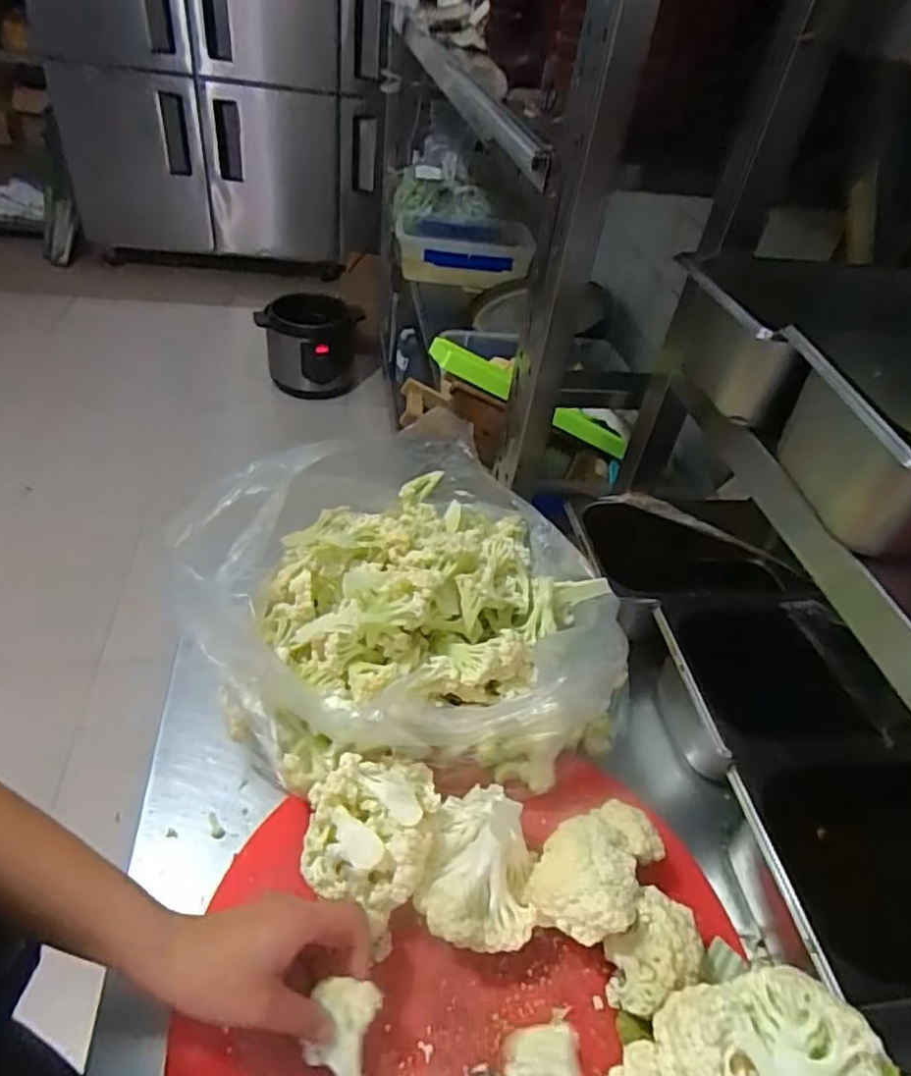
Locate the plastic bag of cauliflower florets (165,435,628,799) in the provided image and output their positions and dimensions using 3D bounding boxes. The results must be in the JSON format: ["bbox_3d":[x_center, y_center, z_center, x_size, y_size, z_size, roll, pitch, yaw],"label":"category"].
[{"bbox_3d":[-0.047,0.057,0.600,0.340,0.200,0.385,-25,52,-32],"label":"plastic bag of cauliflower florets"}]

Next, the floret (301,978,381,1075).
[{"bbox_3d":[-0.070,0.315,0.403,0.042,0.026,0.061,4,70,7],"label":"floret"}]

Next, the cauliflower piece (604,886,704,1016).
[{"bbox_3d":[0.140,0.302,0.461,0.055,0.060,0.078,36,49,27],"label":"cauliflower piece"}]

